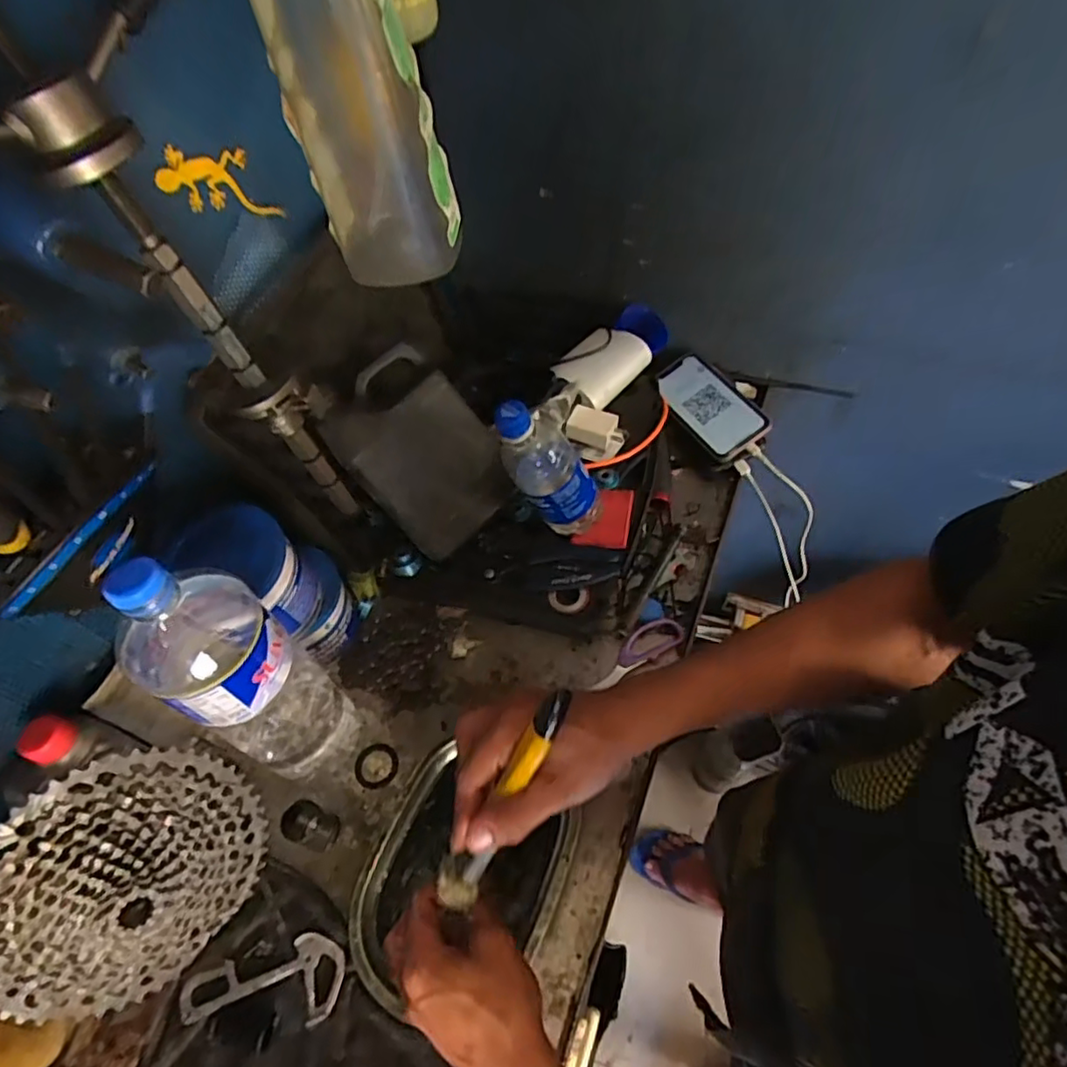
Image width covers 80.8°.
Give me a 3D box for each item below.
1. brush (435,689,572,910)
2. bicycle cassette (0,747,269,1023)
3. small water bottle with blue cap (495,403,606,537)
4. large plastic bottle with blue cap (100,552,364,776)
[{"bbox_3d":[-0.019,0.169,0.405,0.029,0.018,0.159,31,101,23],"label":"brush"},{"bbox_3d":[-0.295,0.261,0.457,0.046,0.189,0.195,8,43,49],"label":"bicycle cassette"},{"bbox_3d":[0.011,-0.065,0.592,0.062,0.169,0.064,-7,51,33],"label":"small water bottle with blue cap"},{"bbox_3d":[-0.220,0.112,0.482,0.090,0.312,0.087,35,66,24],"label":"large plastic bottle with blue cap"}]

